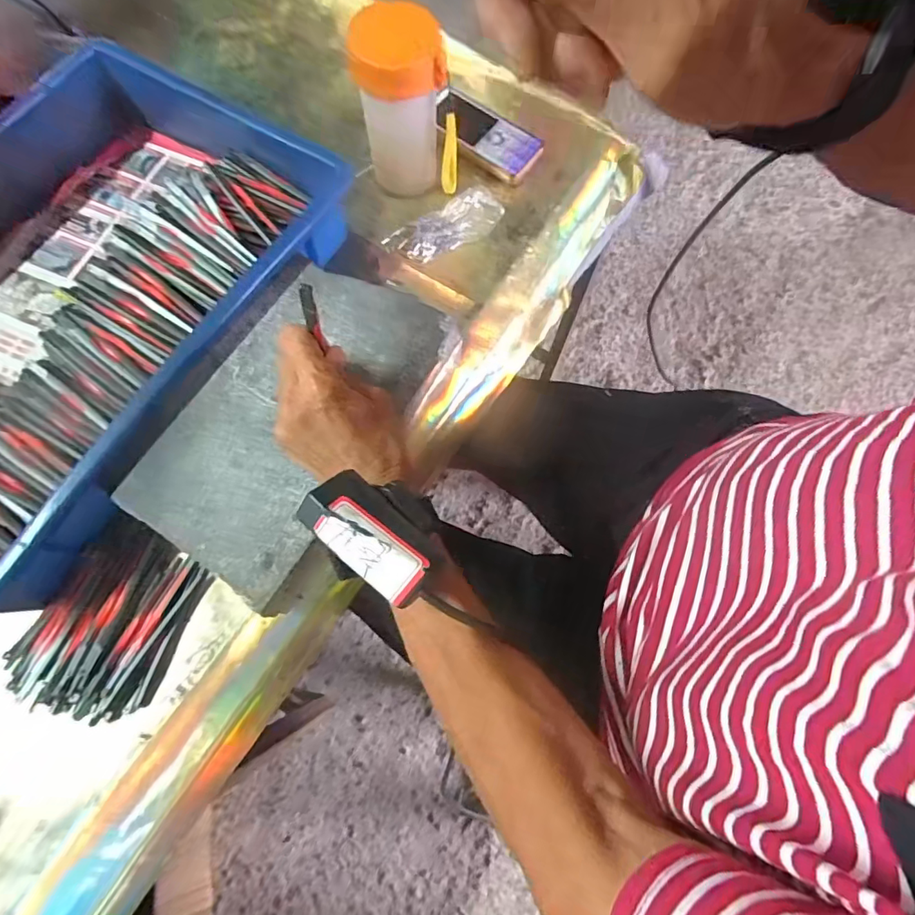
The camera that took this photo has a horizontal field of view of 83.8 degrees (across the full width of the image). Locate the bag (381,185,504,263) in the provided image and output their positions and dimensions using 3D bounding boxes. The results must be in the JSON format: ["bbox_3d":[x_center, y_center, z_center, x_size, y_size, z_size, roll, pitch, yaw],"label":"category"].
[{"bbox_3d":[-0.014,-0.219,0.480,0.112,0.024,0.050,-22,73,7],"label":"bag"}]

